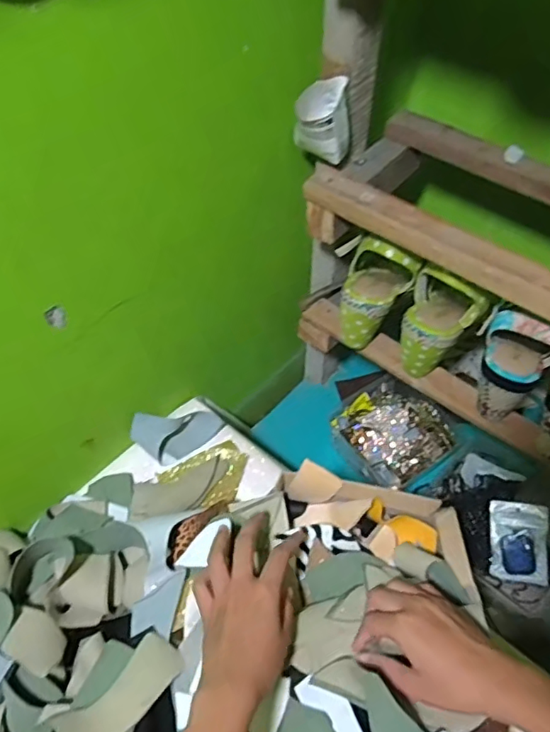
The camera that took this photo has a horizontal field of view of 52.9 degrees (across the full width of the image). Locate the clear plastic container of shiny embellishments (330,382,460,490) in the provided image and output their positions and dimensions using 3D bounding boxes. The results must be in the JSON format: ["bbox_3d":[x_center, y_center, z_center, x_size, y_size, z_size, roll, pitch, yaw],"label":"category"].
[{"bbox_3d":[0.180,0.096,0.847,0.157,0.042,0.158,-33,59,-24],"label":"clear plastic container of shiny embellishments"}]

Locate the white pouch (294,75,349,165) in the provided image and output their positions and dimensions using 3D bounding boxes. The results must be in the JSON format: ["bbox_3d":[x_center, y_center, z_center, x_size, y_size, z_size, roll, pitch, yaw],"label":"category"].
[{"bbox_3d":[0.049,-0.255,0.582,0.059,0.076,0.045,9,52,6],"label":"white pouch"}]

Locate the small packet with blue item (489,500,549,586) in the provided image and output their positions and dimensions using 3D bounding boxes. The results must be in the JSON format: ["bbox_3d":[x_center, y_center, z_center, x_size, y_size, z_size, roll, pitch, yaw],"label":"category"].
[{"bbox_3d":[0.314,0.227,0.712,0.068,0.013,0.098,0,79,20],"label":"small packet with blue item"}]

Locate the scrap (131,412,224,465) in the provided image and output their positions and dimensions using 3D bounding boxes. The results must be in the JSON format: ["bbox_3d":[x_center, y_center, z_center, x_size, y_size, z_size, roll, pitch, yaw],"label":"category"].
[{"bbox_3d":[-0.125,0.085,0.717,0.109,0.055,0.044,-17,54,-14],"label":"scrap"}]

